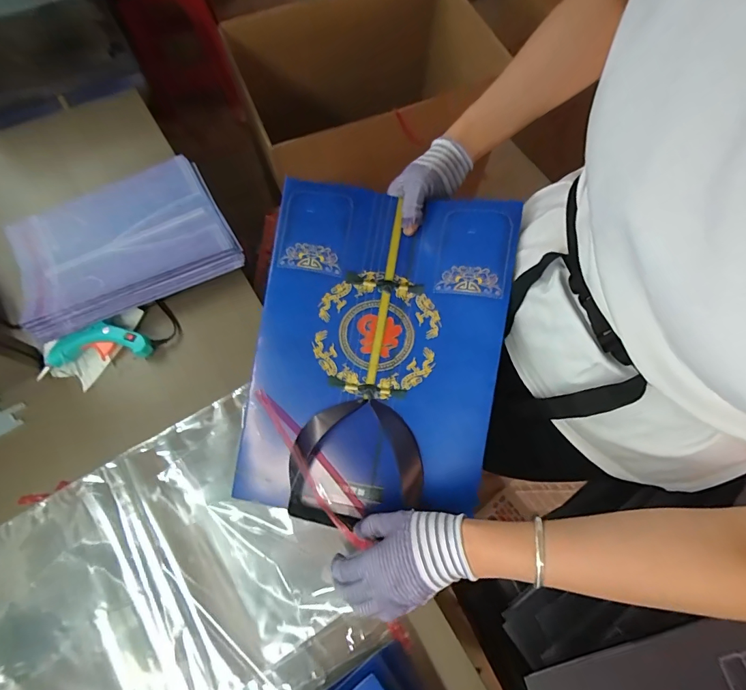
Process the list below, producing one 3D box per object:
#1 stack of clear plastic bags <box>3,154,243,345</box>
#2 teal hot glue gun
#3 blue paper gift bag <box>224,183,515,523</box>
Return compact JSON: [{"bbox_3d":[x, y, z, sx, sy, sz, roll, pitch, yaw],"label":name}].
[{"bbox_3d":[-0.380,-0.160,0.606,0.295,0.044,0.252,-28,73,-10],"label":"stack of clear plastic bags"},{"bbox_3d":[-0.382,0.003,0.558,0.148,0.027,0.054,-14,71,-5],"label":"teal hot glue gun"},{"bbox_3d":[-0.001,0.013,0.466,0.277,0.029,0.371,8,91,5],"label":"blue paper gift bag"}]

